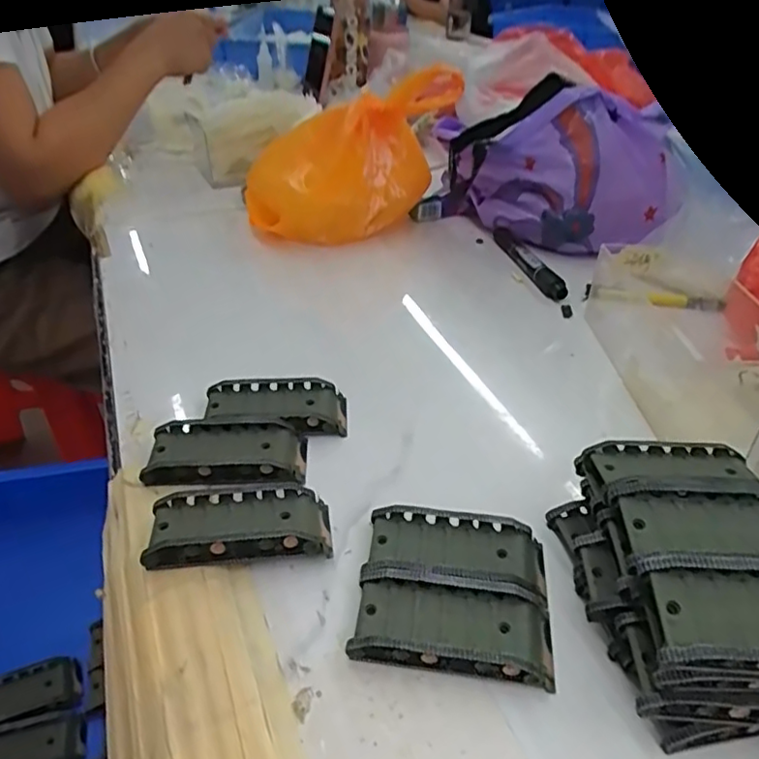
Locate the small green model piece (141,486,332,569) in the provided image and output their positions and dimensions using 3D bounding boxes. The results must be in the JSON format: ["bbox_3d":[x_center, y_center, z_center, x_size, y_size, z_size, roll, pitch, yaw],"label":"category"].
[{"bbox_3d":[-0.077,0.080,0.345,0.097,0.022,0.047,-2,38,-8],"label":"small green model piece"}]

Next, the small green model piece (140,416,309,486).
[{"bbox_3d":[-0.096,0.047,0.392,0.096,0.015,0.053,5,37,1],"label":"small green model piece"}]

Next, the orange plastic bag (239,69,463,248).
[{"bbox_3d":[-0.033,-0.226,0.627,0.203,0.157,0.073,0,38,-6],"label":"orange plastic bag"}]

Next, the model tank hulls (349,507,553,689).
[{"bbox_3d":[0.040,0.107,0.322,0.096,0.018,0.091,8,37,4],"label":"model tank hulls"}]

